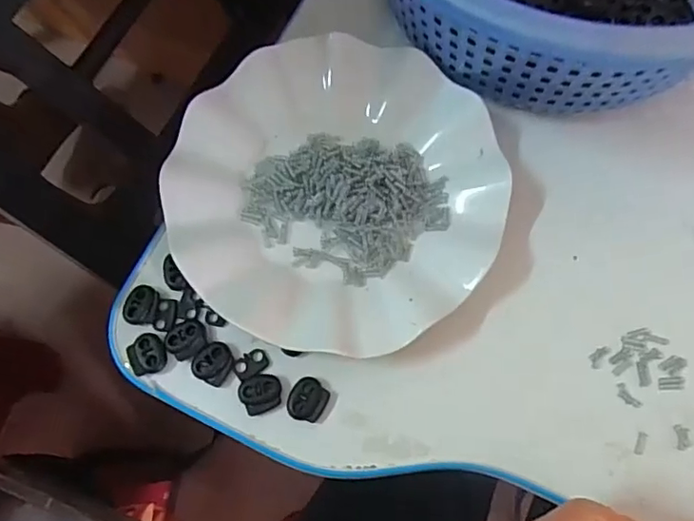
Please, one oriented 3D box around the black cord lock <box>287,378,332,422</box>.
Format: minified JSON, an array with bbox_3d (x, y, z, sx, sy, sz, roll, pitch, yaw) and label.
[{"bbox_3d":[-0.020,0.071,0.281,0.019,0.004,0.021,27,74,9],"label":"black cord lock"}]

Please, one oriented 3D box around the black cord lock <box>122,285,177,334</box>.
[{"bbox_3d":[-0.106,0.026,0.297,0.026,0.005,0.021,23,73,8],"label":"black cord lock"}]

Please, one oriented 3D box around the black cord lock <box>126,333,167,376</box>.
[{"bbox_3d":[-0.105,0.049,0.291,0.019,0.005,0.021,-20,73,-6],"label":"black cord lock"}]

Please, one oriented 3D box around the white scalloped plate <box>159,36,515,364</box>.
[{"bbox_3d":[-0.007,-0.040,0.307,0.177,0.025,0.176,0,72,0],"label":"white scalloped plate"}]

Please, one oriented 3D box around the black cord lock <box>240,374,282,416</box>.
[{"bbox_3d":[-0.044,0.068,0.282,0.021,0.004,0.018,-19,73,-6],"label":"black cord lock"}]

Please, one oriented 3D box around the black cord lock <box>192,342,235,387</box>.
[{"bbox_3d":[-0.069,0.053,0.288,0.019,0.005,0.021,27,74,9],"label":"black cord lock"}]

